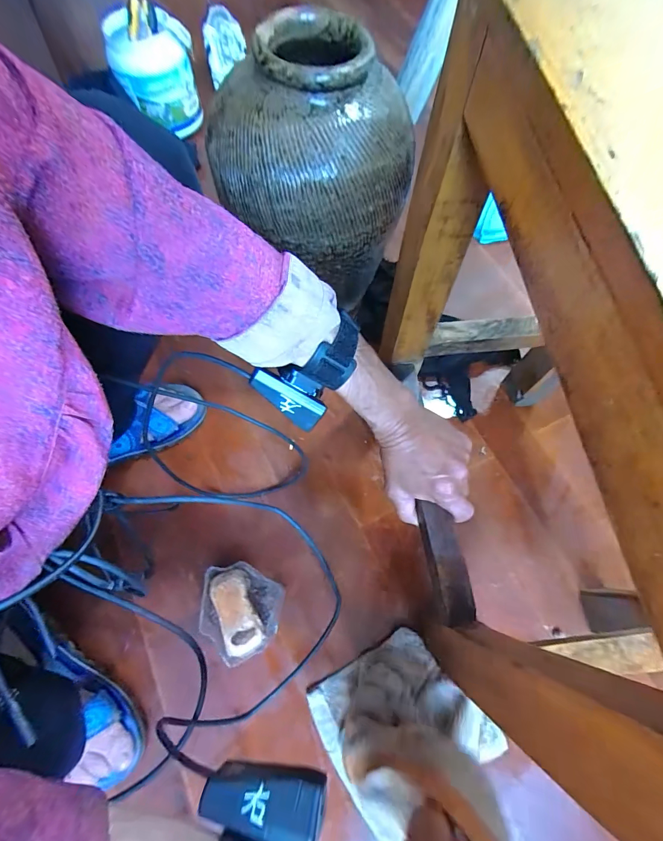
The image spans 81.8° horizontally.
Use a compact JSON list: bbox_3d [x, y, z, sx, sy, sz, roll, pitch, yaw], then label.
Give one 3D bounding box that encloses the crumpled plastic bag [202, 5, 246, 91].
[{"bbox_3d":[-0.237,-0.826,0.853,0.086,0.087,0.160,-14,68,-5],"label":"crumpled plastic bag"}]

